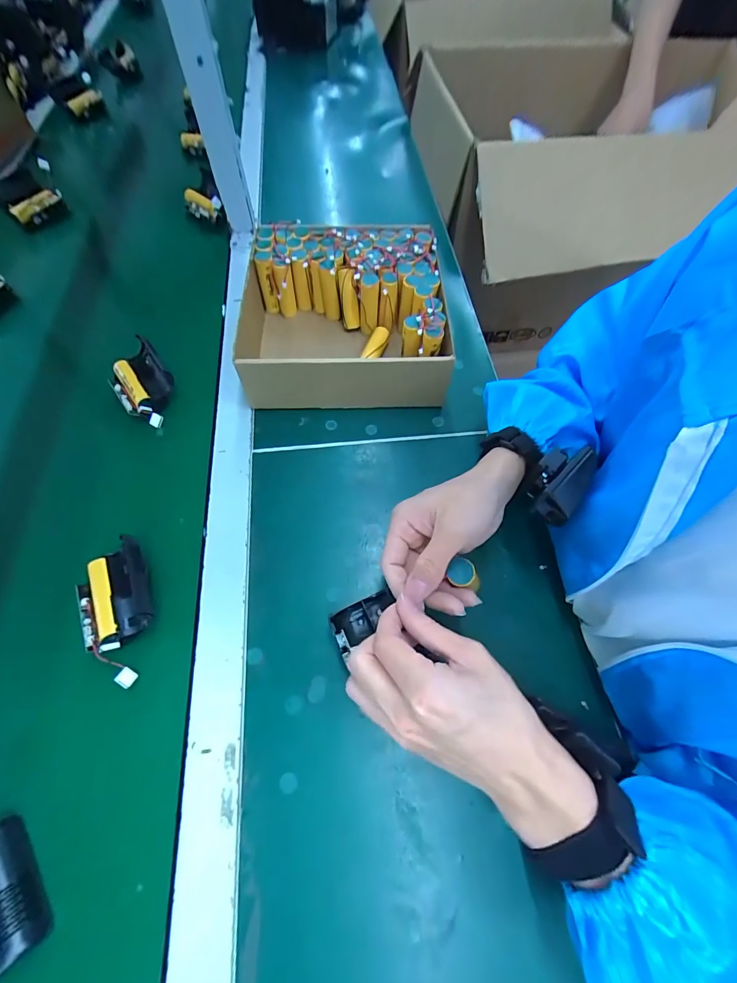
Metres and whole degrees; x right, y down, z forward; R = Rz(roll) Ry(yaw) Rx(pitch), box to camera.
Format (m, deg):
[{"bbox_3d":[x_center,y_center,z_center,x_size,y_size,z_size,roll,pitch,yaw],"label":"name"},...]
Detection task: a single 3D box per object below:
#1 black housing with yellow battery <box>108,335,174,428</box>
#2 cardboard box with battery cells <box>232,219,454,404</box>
[{"bbox_3d":[-0.256,-0.123,0.436,0.059,0.033,0.103,-33,68,-17],"label":"black housing with yellow battery"},{"bbox_3d":[-0.027,-0.213,0.468,0.219,0.083,0.231,-2,62,-3],"label":"cardboard box with battery cells"}]

